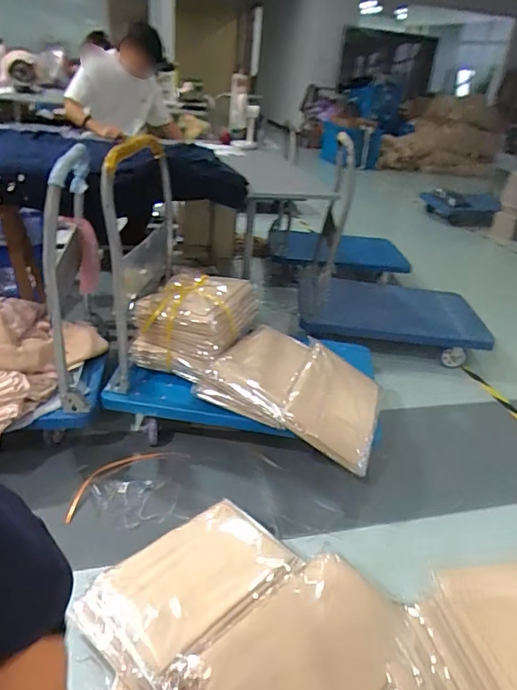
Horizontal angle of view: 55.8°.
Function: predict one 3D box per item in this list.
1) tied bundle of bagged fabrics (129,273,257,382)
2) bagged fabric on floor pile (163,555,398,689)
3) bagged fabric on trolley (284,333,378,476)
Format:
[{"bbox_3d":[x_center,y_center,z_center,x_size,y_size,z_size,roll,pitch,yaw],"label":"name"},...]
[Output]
[{"bbox_3d":[-0.200,-0.086,1.615,0.275,0.216,0.396,15,31,14],"label":"tied bundle of bagged fabrics"},{"bbox_3d":[0.080,0.567,0.903,0.383,0.061,0.281,-22,40,-39],"label":"bagged fabric on floor pile"},{"bbox_3d":[0.224,0.174,1.454,0.271,0.075,0.363,26,42,0],"label":"bagged fabric on trolley"}]

